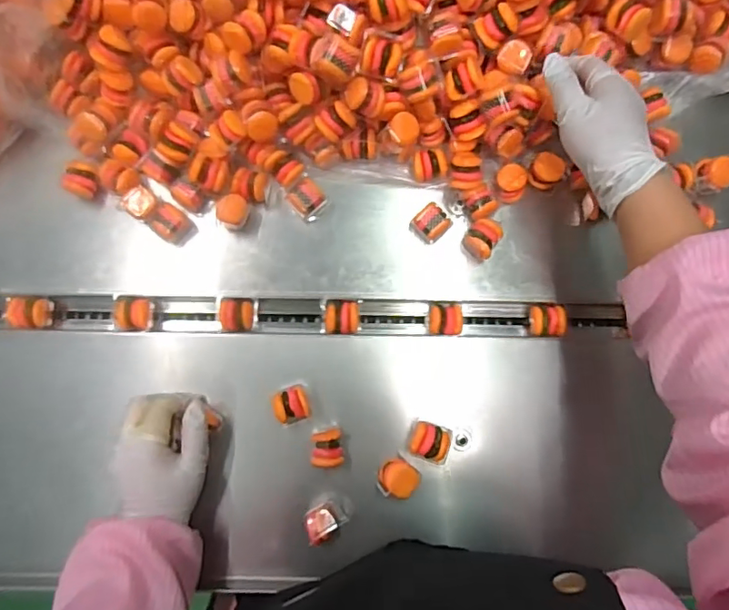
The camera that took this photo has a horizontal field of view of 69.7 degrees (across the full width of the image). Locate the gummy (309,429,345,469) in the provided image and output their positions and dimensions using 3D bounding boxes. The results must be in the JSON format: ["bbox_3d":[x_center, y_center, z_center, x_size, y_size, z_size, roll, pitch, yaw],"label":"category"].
[{"bbox_3d":[-0.033,0.130,0.480,0.028,0.031,0.034,1,82,0],"label":"gummy"}]

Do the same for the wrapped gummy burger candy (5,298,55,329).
[{"bbox_3d":[-0.328,0.008,0.514,0.033,0.030,0.029,2,82,0],"label":"wrapped gummy burger candy"}]

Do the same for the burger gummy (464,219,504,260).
[{"bbox_3d":[0.114,-0.064,0.509,0.030,0.033,0.032,34,84,5],"label":"burger gummy"}]

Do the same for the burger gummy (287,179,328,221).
[{"bbox_3d":[-0.053,-0.103,0.509,0.031,0.029,0.036,41,84,5],"label":"burger gummy"}]

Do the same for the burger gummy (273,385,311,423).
[{"bbox_3d":[-0.066,0.093,0.487,0.033,0.031,0.031,-19,82,-3],"label":"burger gummy"}]

